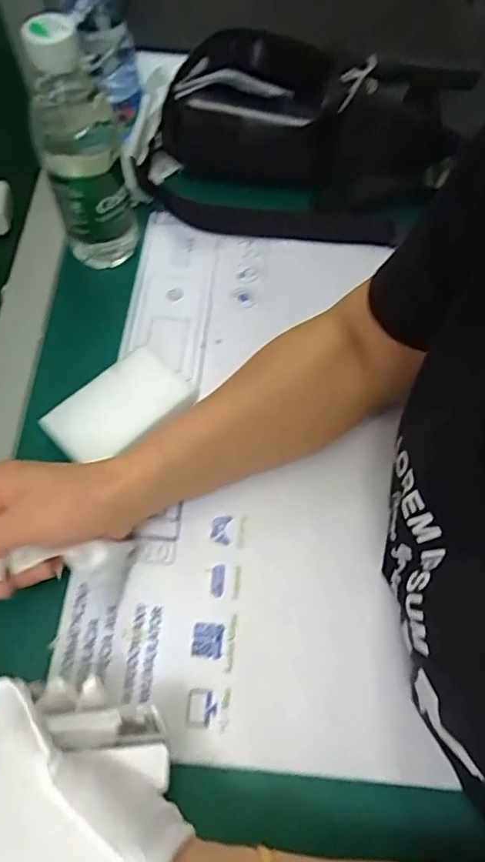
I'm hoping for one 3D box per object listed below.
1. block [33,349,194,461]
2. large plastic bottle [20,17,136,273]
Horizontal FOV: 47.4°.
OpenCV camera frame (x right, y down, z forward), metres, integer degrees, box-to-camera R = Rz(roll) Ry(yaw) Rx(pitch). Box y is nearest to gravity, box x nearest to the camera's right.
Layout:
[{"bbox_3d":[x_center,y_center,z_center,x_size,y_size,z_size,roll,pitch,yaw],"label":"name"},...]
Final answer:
[{"bbox_3d":[-0.089,-0.020,0.418,0.107,0.020,0.056,-41,70,-18],"label":"block"},{"bbox_3d":[-0.121,-0.210,0.422,0.062,0.180,0.057,-10,66,-10],"label":"large plastic bottle"}]

